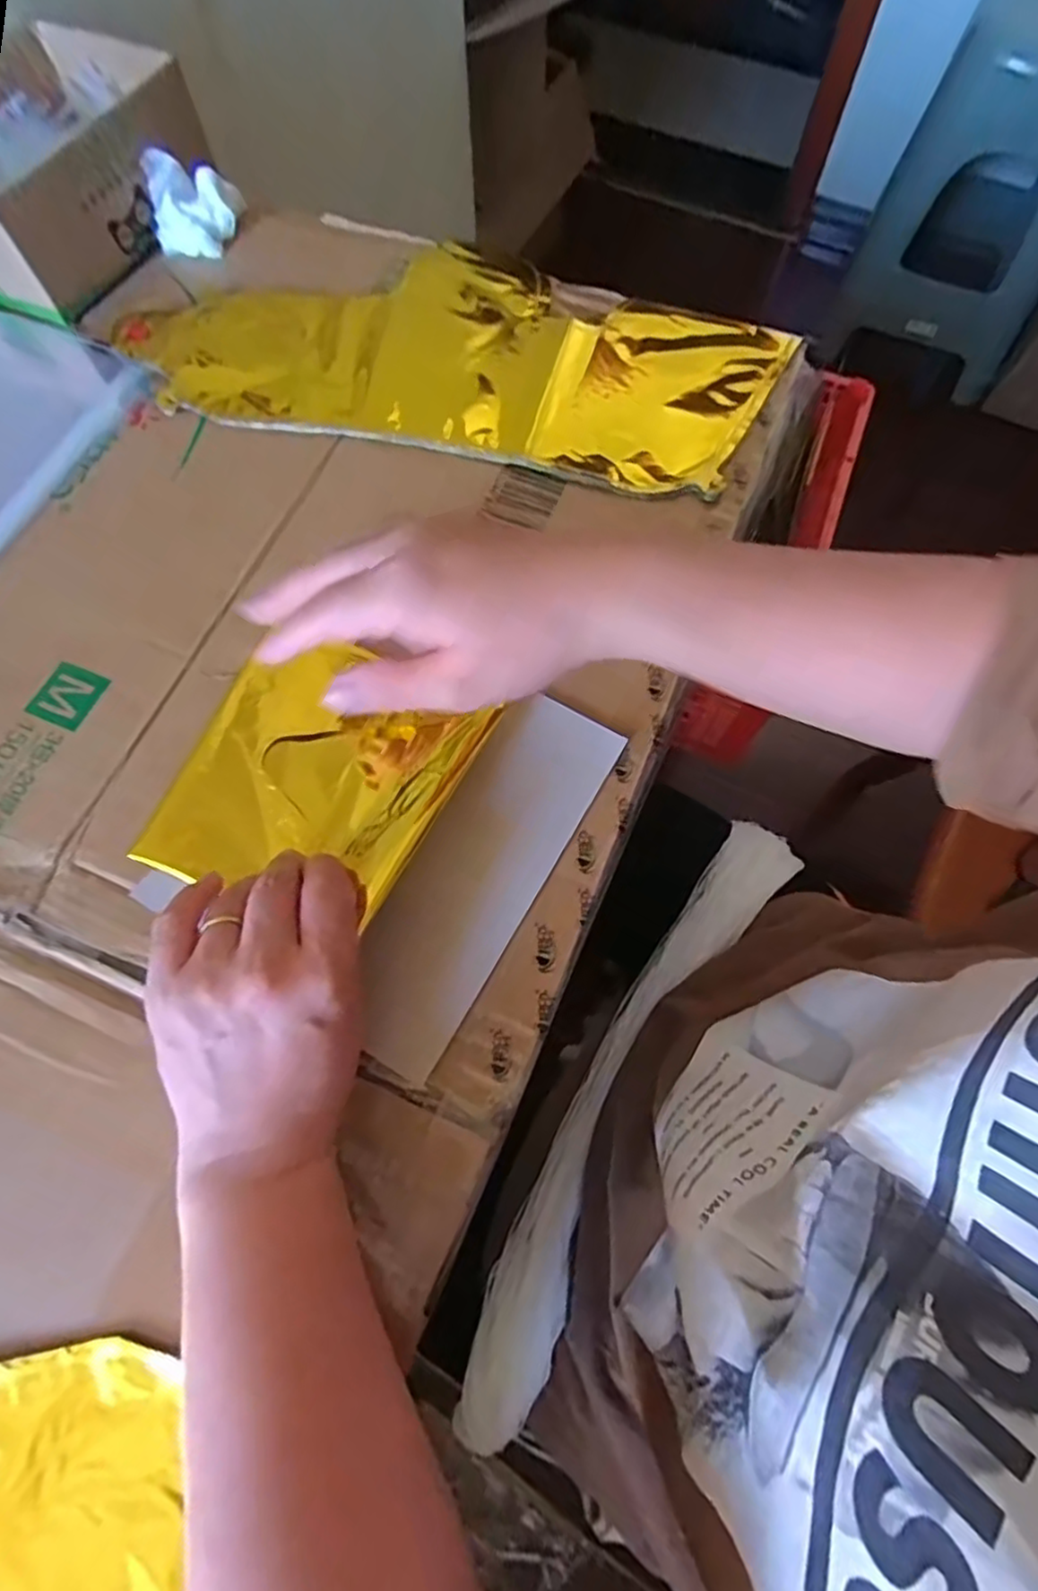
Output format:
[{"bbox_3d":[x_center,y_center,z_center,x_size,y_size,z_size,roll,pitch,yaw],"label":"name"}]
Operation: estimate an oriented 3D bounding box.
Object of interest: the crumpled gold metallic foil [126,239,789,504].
[{"bbox_3d":[-0.041,-0.293,0.437,0.397,0.011,0.176,13,70,6],"label":"crumpled gold metallic foil"}]

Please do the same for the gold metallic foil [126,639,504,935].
[{"bbox_3d":[-0.101,-0.007,0.328,0.130,0.022,0.133,28,73,11],"label":"gold metallic foil"}]

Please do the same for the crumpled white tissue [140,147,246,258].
[{"bbox_3d":[-0.227,-0.414,0.476,0.055,0.046,0.040,-5,70,-1],"label":"crumpled white tissue"}]

